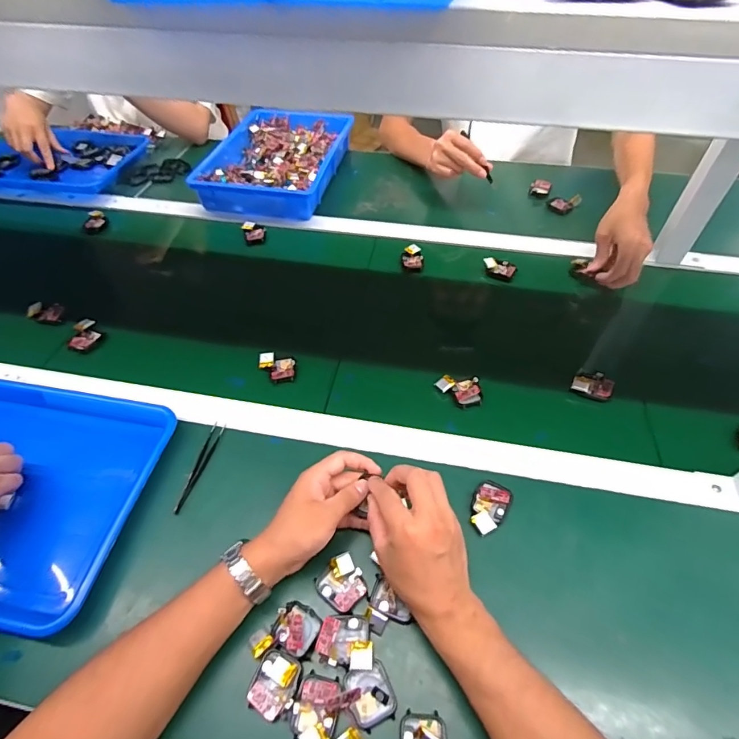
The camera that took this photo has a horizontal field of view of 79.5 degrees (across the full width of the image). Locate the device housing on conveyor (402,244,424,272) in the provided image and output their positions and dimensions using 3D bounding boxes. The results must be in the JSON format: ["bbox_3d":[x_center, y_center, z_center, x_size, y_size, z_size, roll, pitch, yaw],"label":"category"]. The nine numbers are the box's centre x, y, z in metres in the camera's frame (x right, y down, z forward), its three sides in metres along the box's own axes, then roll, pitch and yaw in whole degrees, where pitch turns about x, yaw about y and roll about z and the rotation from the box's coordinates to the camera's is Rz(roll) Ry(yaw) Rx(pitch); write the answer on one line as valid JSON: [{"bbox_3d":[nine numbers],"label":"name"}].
[{"bbox_3d":[0.075,-0.192,0.765,0.037,0.018,0.051,1,51,2],"label":"device housing on conveyor"}]

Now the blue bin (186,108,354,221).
[{"bbox_3d":[-0.192,-0.456,0.951,0.253,0.058,0.368,10,52,9],"label":"blue bin"}]

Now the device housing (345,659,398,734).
[{"bbox_3d":[0.002,0.283,0.387,0.038,0.008,0.043,-17,53,-12],"label":"device housing"}]

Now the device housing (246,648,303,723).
[{"bbox_3d":[-0.083,0.276,0.389,0.039,0.008,0.046,16,53,13],"label":"device housing"}]

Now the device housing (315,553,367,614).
[{"bbox_3d":[-0.026,0.210,0.438,0.045,0.008,0.042,38,61,27],"label":"device housing"}]

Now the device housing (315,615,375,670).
[{"bbox_3d":[-0.021,0.248,0.407,0.050,0.014,0.041,4,51,4],"label":"device housing"}]

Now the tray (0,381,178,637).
[{"bbox_3d":[-0.416,0.134,0.511,0.338,0.052,0.256,7,52,7],"label":"tray"}]

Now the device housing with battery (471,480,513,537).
[{"bbox_3d":[0.131,0.150,0.487,0.038,0.012,0.060,26,56,20],"label":"device housing with battery"}]

